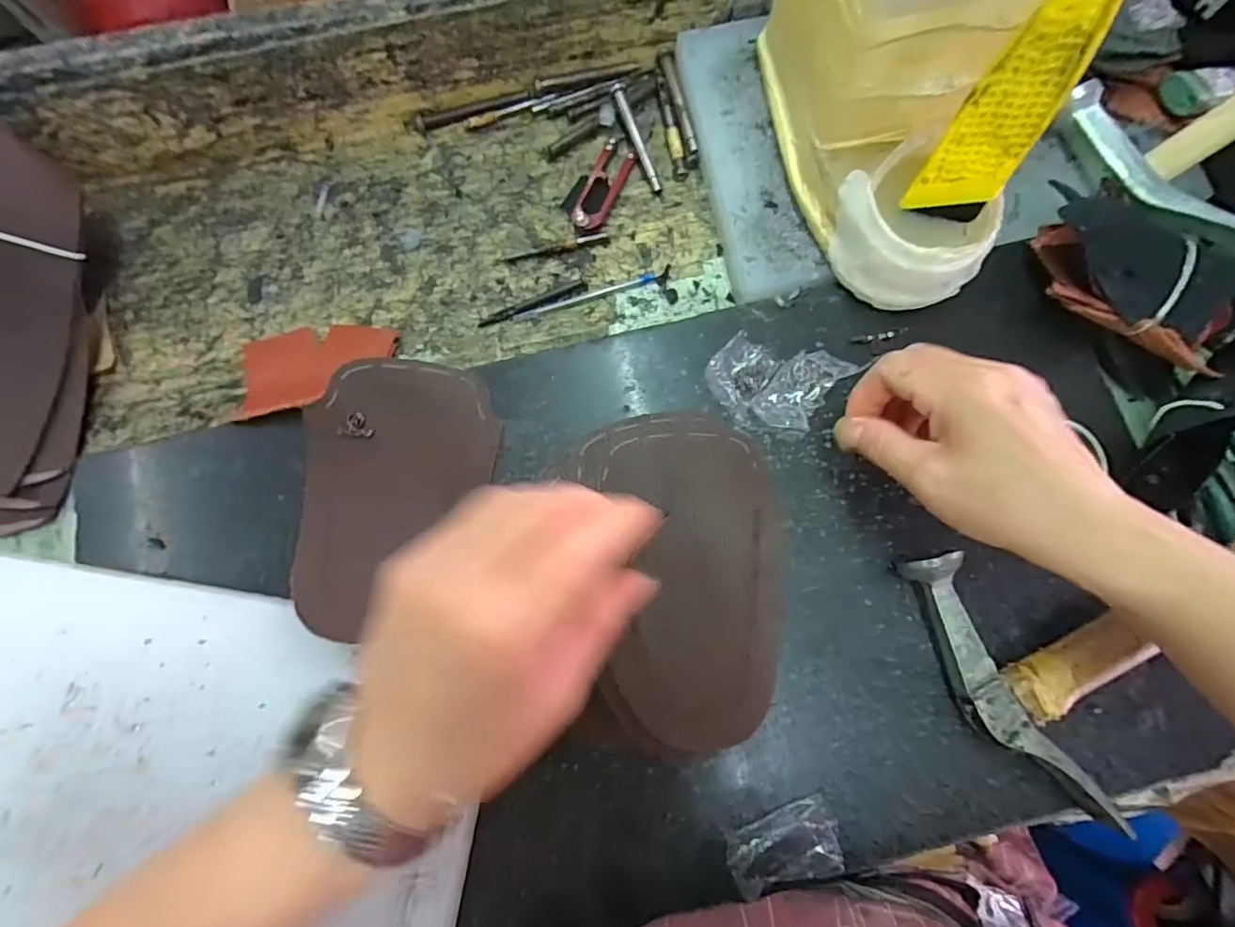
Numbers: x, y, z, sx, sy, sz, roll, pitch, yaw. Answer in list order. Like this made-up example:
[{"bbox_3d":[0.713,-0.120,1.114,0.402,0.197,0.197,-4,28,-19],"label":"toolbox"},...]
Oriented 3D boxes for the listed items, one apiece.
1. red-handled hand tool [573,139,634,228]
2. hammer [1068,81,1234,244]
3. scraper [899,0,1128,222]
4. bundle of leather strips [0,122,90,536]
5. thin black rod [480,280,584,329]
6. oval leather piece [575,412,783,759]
[{"bbox_3d":[-0.009,-0.193,0.381,0.024,0.004,0.073,22,79,6],"label":"red-handled hand tool"},{"bbox_3d":[0.399,-0.221,0.306,0.236,0.023,0.131,-32,78,12],"label":"hammer"},{"bbox_3d":[0.185,-0.168,0.254,0.040,0.126,0.005,22,62,4],"label":"scraper"},{"bbox_3d":[-0.369,-0.063,0.334,0.093,0.029,0.244,19,95,-25],"label":"bundle of leather strips"},{"bbox_3d":[-0.058,-0.108,0.371,0.074,0.004,0.008,-25,78,-4],"label":"thin black rod"},{"bbox_3d":[0.038,0.059,0.296,0.098,0.012,0.171,-7,77,0],"label":"oval leather piece"}]

